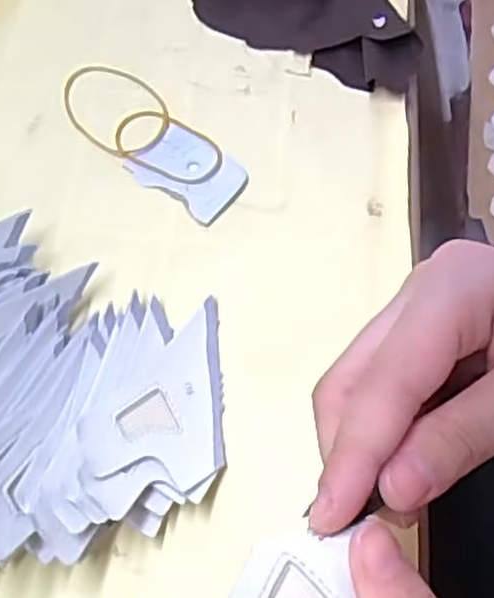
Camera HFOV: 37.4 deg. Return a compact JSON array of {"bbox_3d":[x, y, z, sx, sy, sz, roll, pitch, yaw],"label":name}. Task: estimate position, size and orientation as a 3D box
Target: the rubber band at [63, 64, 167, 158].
[{"bbox_3d":[-0.065,-0.096,0.360,0.045,0.004,0.061,-42,70,-18],"label":"rubber band"}]

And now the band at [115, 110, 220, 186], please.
[{"bbox_3d":[-0.038,-0.073,0.351,0.054,0.004,0.035,25,66,13],"label":"band"}]

